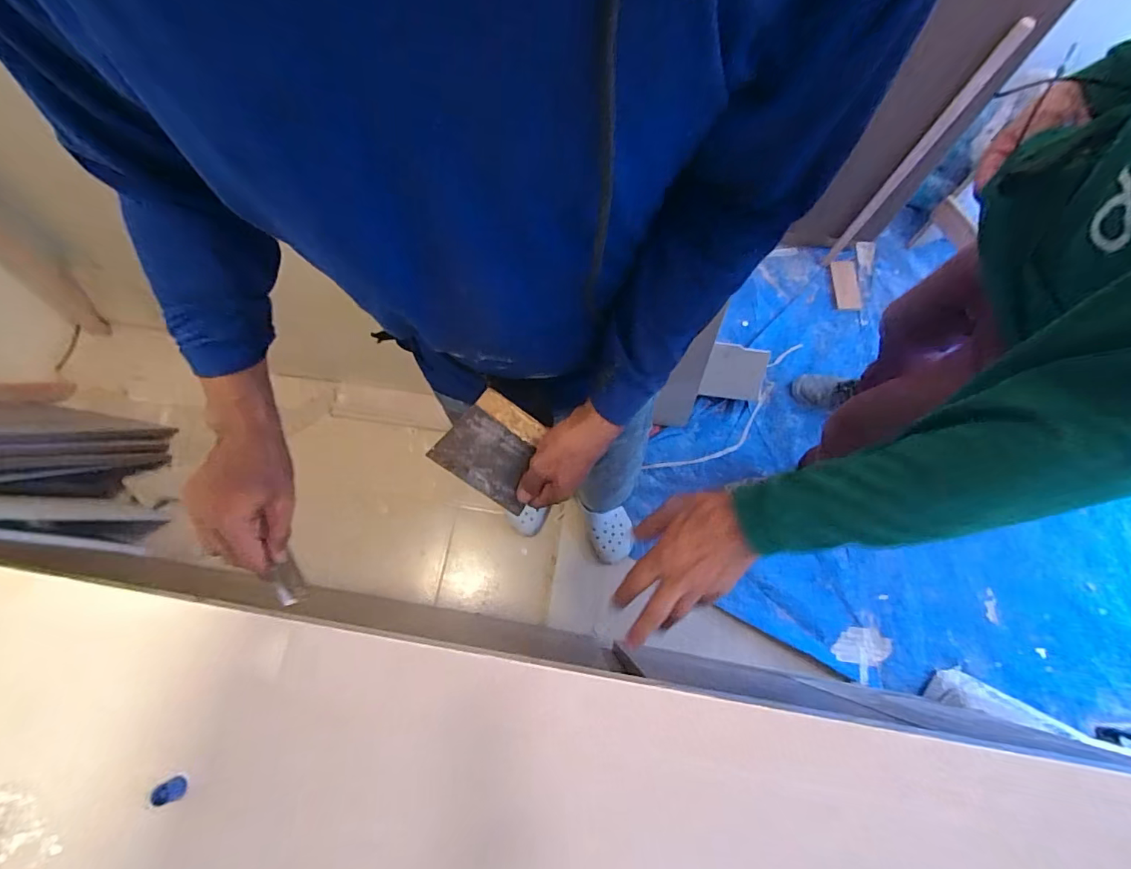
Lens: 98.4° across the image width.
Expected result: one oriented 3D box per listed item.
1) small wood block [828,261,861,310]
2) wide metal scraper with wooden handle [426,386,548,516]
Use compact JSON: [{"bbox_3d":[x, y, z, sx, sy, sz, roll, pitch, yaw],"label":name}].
[{"bbox_3d":[0.880,-0.472,1.542,0.083,0.020,0.172,-2,73,1],"label":"small wood block"},{"bbox_3d":[-0.074,0.015,0.535,0.108,0.010,0.102,36,95,-13],"label":"wide metal scraper with wooden handle"}]

